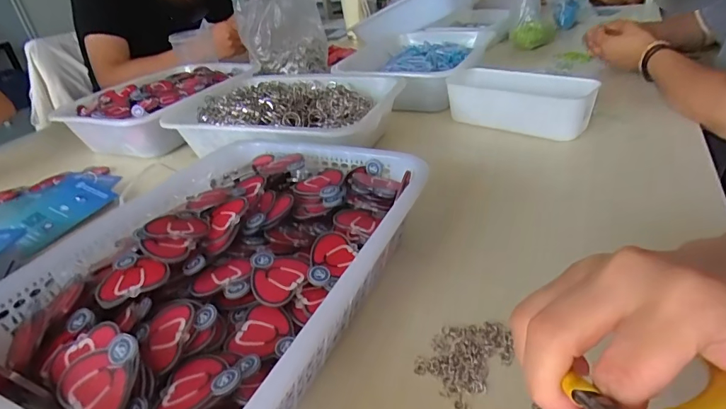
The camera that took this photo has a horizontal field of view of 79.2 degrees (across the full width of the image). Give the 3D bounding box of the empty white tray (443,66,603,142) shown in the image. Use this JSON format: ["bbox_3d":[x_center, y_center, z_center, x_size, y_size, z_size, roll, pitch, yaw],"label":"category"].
[{"bbox_3d":[0.243,-0.162,0.680,0.206,0.070,0.103,17,39,33],"label":"empty white tray"}]

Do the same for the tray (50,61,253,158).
[{"bbox_3d":[-0.369,-0.190,0.827,0.258,0.078,0.327,5,33,18],"label":"tray"}]

